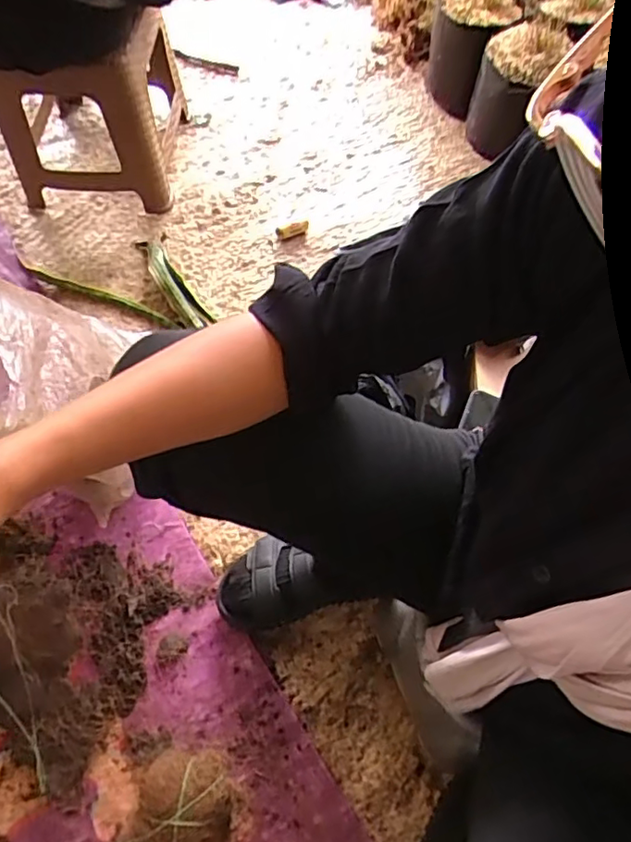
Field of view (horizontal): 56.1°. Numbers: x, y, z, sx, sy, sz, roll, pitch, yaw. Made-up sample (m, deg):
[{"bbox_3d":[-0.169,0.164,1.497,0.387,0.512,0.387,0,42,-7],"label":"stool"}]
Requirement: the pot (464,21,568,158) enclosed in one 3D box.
[{"bbox_3d":[0.328,-0.565,1.003,0.104,0.168,0.120,36,68,14],"label":"pot"}]

